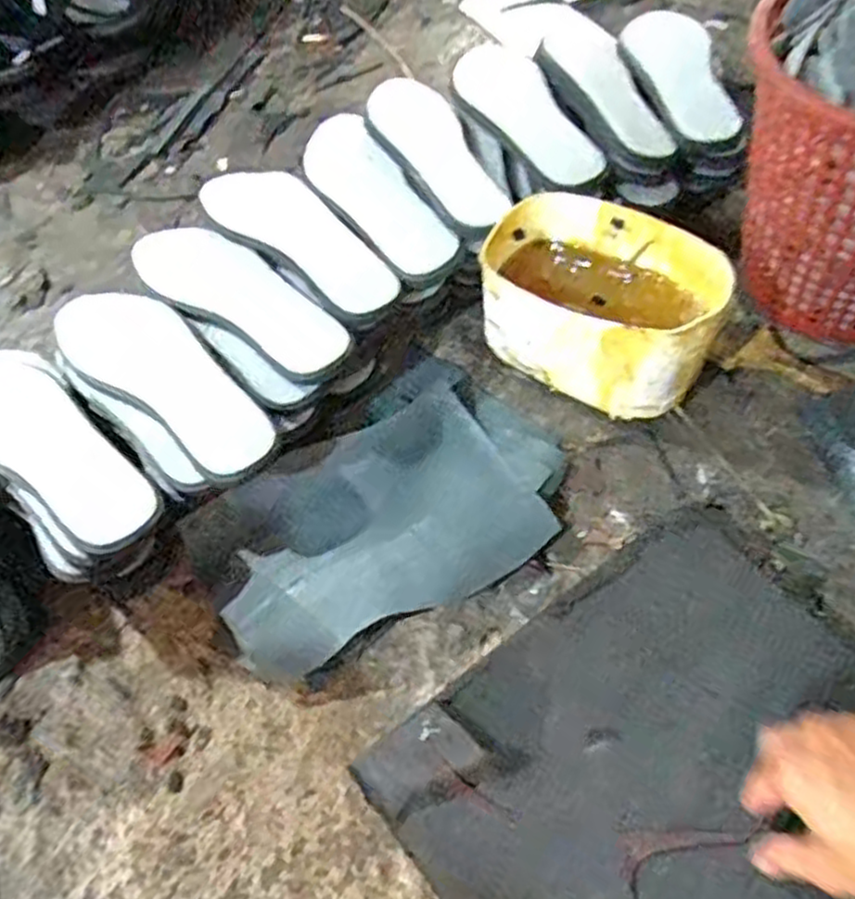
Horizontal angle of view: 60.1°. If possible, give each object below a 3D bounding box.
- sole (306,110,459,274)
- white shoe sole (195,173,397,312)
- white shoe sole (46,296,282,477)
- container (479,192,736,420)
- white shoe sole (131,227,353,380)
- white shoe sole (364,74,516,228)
[{"bbox_3d":[-0.059,-0.261,0.741,0.076,0.021,0.239,-29,59,-12],"label":"sole"},{"bbox_3d":[-0.118,-0.209,0.709,0.227,0.010,0.085,34,66,25],"label":"white shoe sole"},{"bbox_3d":[-0.227,-0.064,0.638,0.228,0.023,0.086,37,68,26],"label":"white shoe sole"},{"bbox_3d":[0.151,-0.124,0.666,0.207,0.126,0.124,28,64,21],"label":"container"},{"bbox_3d":[-0.175,-0.146,0.690,0.236,0.018,0.087,28,64,22],"label":"white shoe sole"},{"bbox_3d":[0.010,-0.307,0.749,0.084,0.014,0.236,-26,58,-10],"label":"white shoe sole"}]

